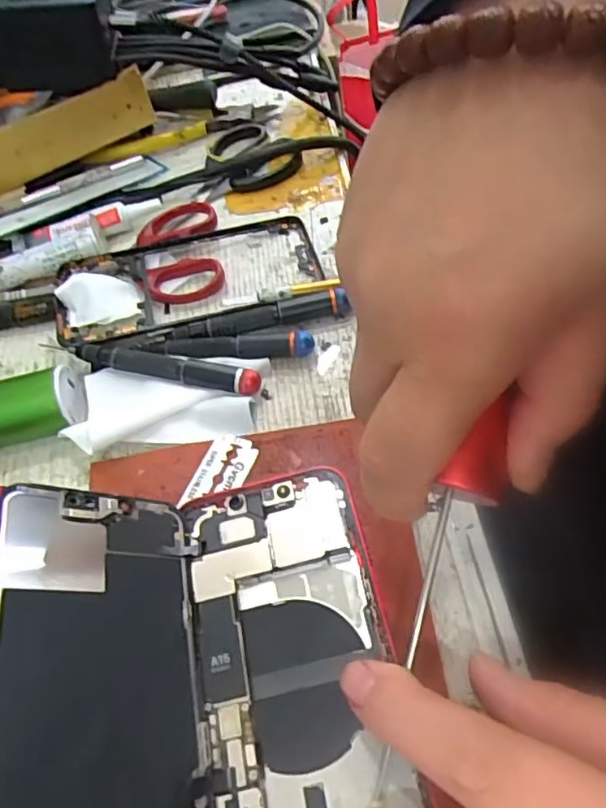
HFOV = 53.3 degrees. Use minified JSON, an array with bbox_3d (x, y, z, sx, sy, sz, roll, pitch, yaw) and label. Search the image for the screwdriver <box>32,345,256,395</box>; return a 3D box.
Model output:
[{"bbox_3d":[-0.082,-0.022,0.326,0.123,0.011,0.012,9,58,17],"label":"screwdriver"}]

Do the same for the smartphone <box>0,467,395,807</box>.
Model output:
[{"bbox_3d":[-0.033,0.090,0.189,0.119,0.027,0.142,5,53,-23],"label":"smartphone"}]

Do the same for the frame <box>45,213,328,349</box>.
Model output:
[{"bbox_3d":[-0.071,-0.078,0.366,0.160,0.011,0.080,-18,54,-2],"label":"frame"}]

